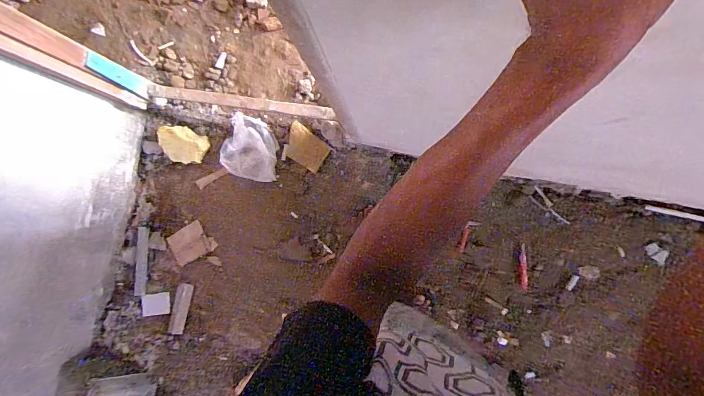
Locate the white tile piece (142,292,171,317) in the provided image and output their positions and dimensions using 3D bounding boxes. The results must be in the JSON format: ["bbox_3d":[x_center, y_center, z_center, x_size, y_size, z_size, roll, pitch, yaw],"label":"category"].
[{"bbox_3d":[-0.734,0.400,1.424,0.091,0.015,0.079,-3,85,-26],"label":"white tile piece"}]

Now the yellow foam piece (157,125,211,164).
[{"bbox_3d":[-0.644,-0.203,1.438,0.171,0.086,0.135,25,91,6],"label":"yellow foam piece"}]

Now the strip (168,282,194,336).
[{"bbox_3d":[-0.649,0.419,1.431,0.055,0.019,0.190,13,89,-1],"label":"strip"}]

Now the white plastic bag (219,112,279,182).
[{"bbox_3d":[-0.387,-0.187,1.447,0.205,0.071,0.230,14,89,6],"label":"white plastic bag"}]

